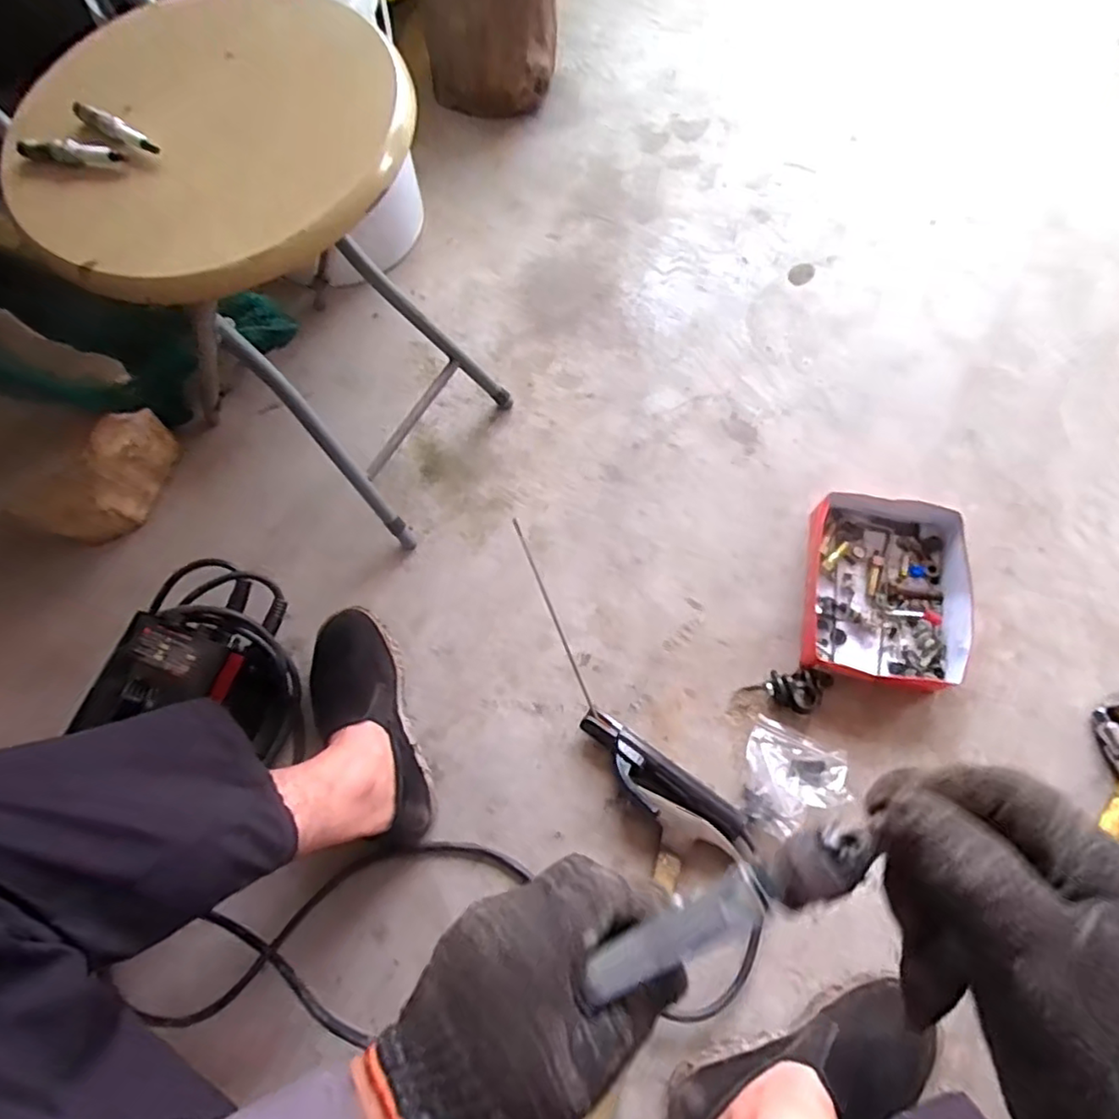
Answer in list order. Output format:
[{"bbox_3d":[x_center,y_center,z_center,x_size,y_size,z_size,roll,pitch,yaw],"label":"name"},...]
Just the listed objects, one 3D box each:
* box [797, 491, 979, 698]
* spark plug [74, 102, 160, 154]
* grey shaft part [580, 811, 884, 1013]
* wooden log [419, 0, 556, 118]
[{"bbox_3d":[0.367,0.034,0.722,0.172,0.050,0.211,10,71,6],"label":"box"},{"bbox_3d":[-0.310,-0.300,0.439,0.070,0.013,0.015,32,75,13],"label":"spark plug"},{"bbox_3d":[0.068,0.143,0.259,0.132,0.026,0.022,-42,71,22],"label":"grey shaft part"},{"bbox_3d":[-0.106,-0.868,0.986,0.216,0.228,0.210,-5,70,1],"label":"wooden log"}]

